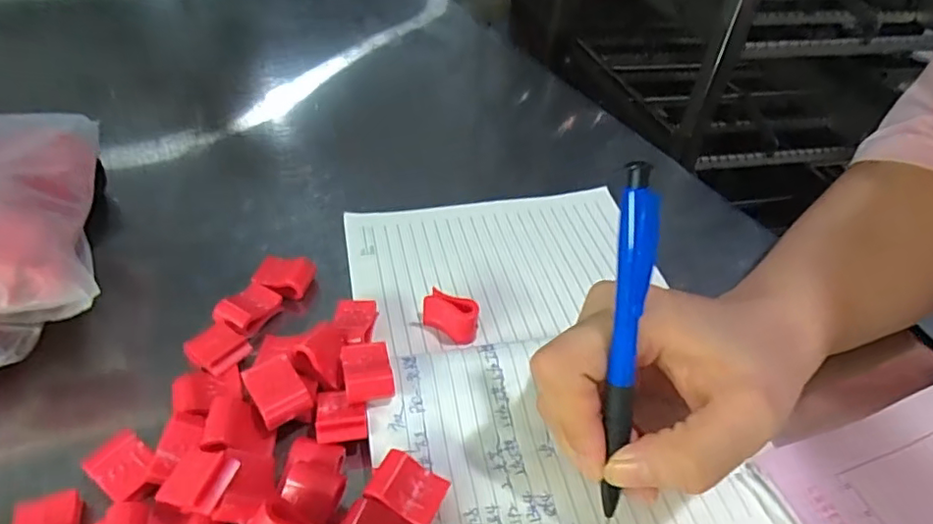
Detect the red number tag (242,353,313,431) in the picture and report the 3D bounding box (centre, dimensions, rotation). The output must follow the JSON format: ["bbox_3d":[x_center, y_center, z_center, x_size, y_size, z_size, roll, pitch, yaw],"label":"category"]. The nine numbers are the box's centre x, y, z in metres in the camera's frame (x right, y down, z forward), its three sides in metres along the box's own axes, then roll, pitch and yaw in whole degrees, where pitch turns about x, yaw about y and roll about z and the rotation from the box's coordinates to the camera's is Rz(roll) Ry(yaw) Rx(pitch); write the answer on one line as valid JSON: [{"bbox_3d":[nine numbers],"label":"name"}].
[{"bbox_3d":[-0.078,0.053,0.237,0.020,0.013,0.025,-25,51,-30],"label":"red number tag"}]

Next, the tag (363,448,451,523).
[{"bbox_3d":[-0.022,0.087,0.217,0.026,0.012,0.020,24,45,18],"label":"tag"}]

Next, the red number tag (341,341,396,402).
[{"bbox_3d":[-0.043,0.048,0.248,0.019,0.016,0.026,-8,44,-15],"label":"red number tag"}]

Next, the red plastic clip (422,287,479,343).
[{"bbox_3d":[-0.007,0.026,0.282,0.027,0.022,0.011,27,46,21],"label":"red plastic clip"}]

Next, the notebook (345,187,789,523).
[{"bbox_3d":[0.036,0.047,0.276,0.165,0.013,0.247,-5,44,-13],"label":"notebook"}]

